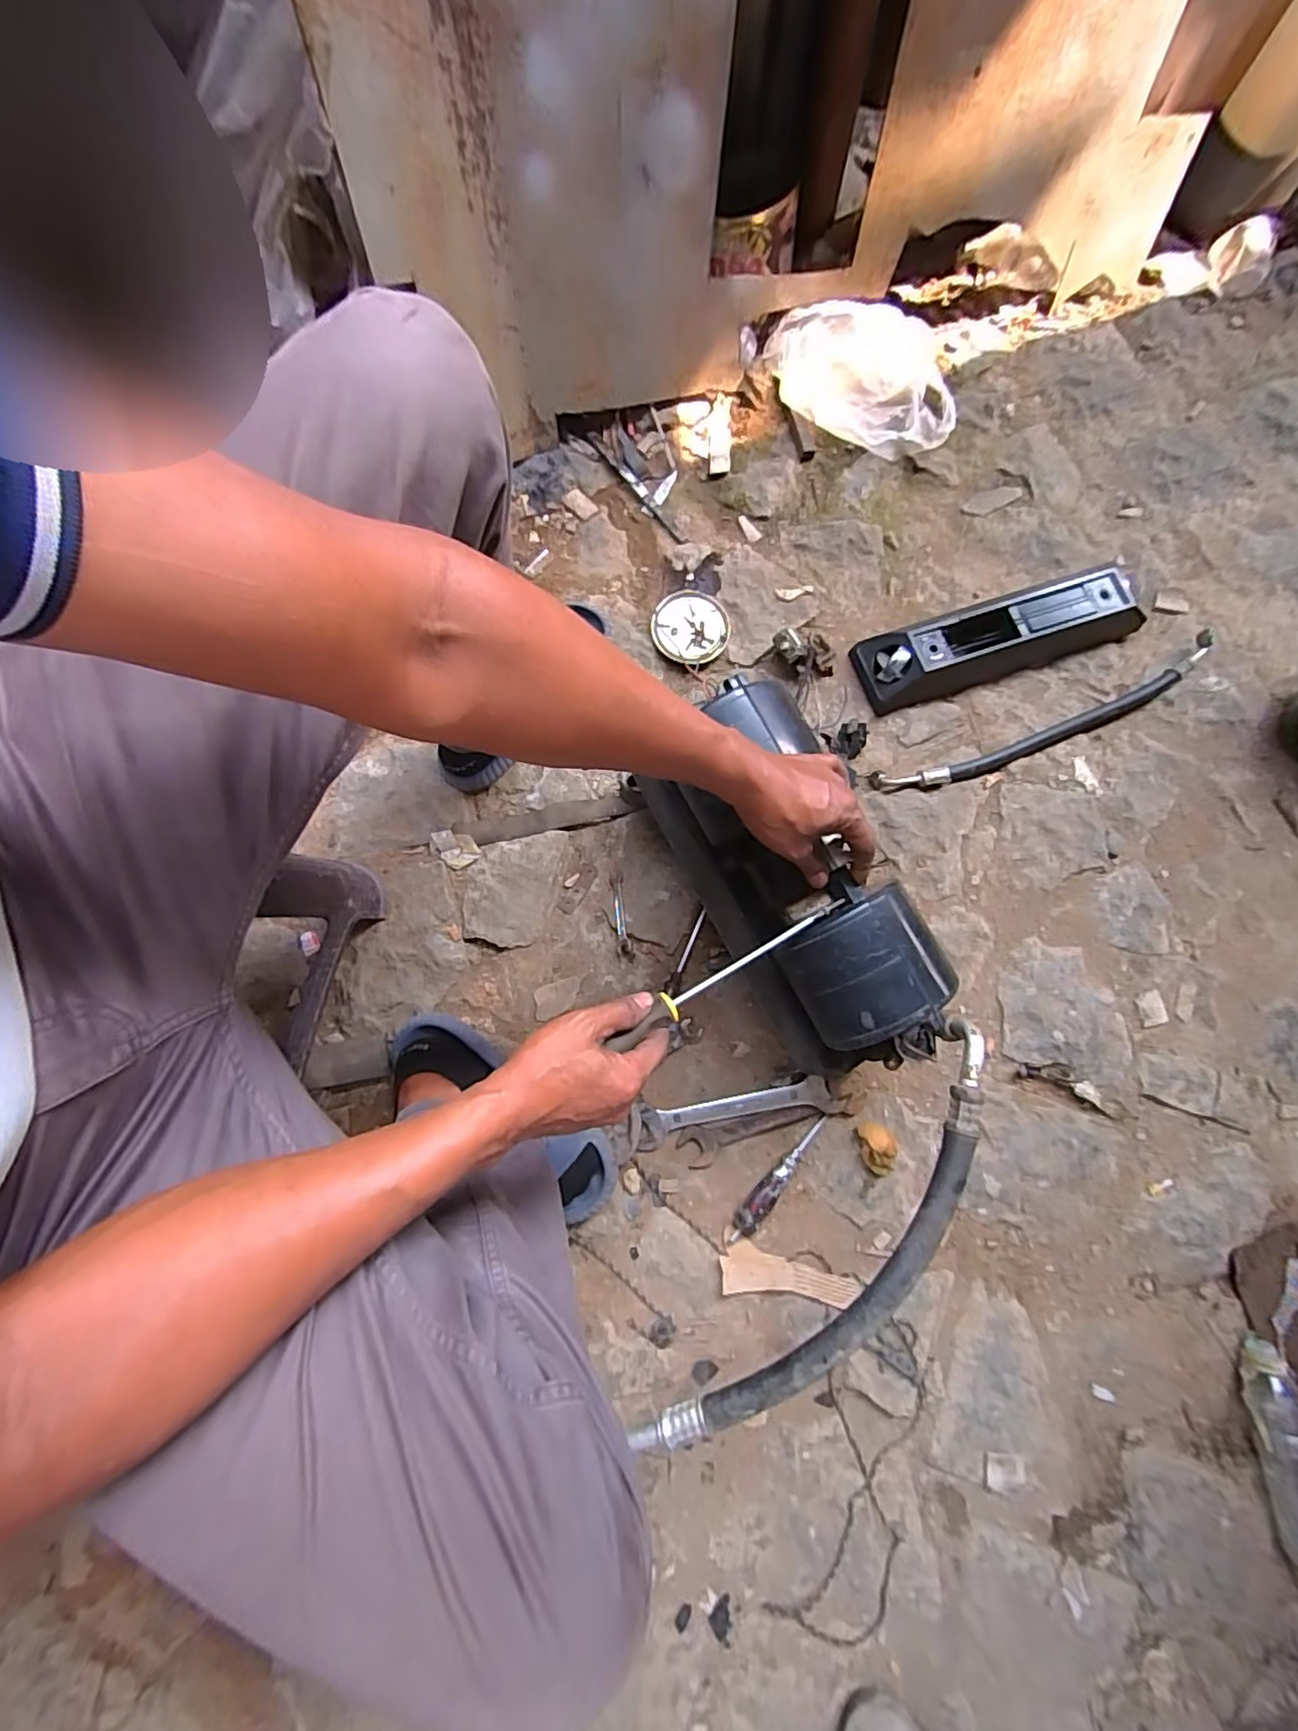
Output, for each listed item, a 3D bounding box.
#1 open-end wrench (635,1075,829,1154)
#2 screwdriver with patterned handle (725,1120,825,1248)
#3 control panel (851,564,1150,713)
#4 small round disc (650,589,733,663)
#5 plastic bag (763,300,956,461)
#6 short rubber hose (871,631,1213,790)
[{"bbox_3d":[0.100,0.294,0.745,0.231,0.013,0.048,-13,79,-2],"label":"open-end wrench"},{"bbox_3d":[0.149,0.370,0.731,0.025,0.018,0.174,37,81,7],"label":"screwdriver with patterned handle"},{"bbox_3d":[0.471,-0.314,0.834,0.379,0.065,0.104,-18,79,-3],"label":"control panel"},{"bbox_3d":[0.057,-0.331,0.855,0.104,0.022,0.094,5,79,1],"label":"small round disc"},{"bbox_3d":[0.306,-0.697,0.889,0.282,0.104,0.137,15,79,3],"label":"plastic bag"},{"bbox_3d":[0.532,-0.189,0.829,0.496,0.029,0.055,-22,80,-4],"label":"short rubber hose"}]

